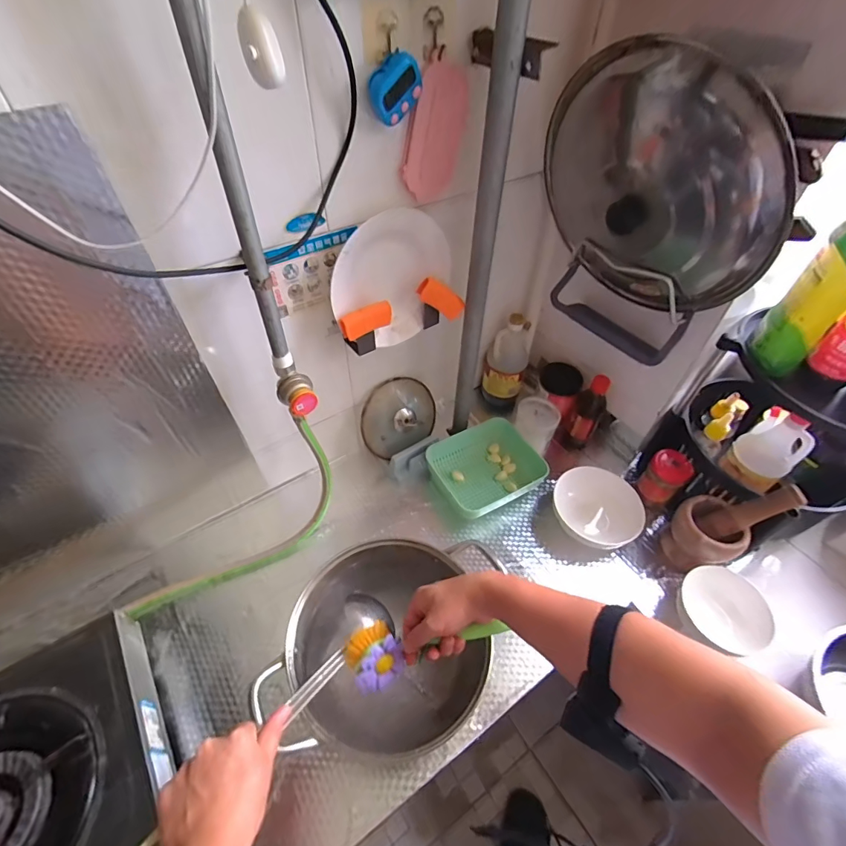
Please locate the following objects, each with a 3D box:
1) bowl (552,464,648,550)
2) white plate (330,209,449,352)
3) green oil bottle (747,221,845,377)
[{"bbox_3d":[0.305,0.157,0.781,0.146,0.065,0.148,1,49,-1],"label":"bowl"},{"bbox_3d":[-0.043,-0.205,0.636,0.194,0.184,0.032,-24,54,-21],"label":"white plate"},{"bbox_3d":[0.503,-0.165,0.546,0.070,0.226,0.057,37,58,26],"label":"green oil bottle"}]

